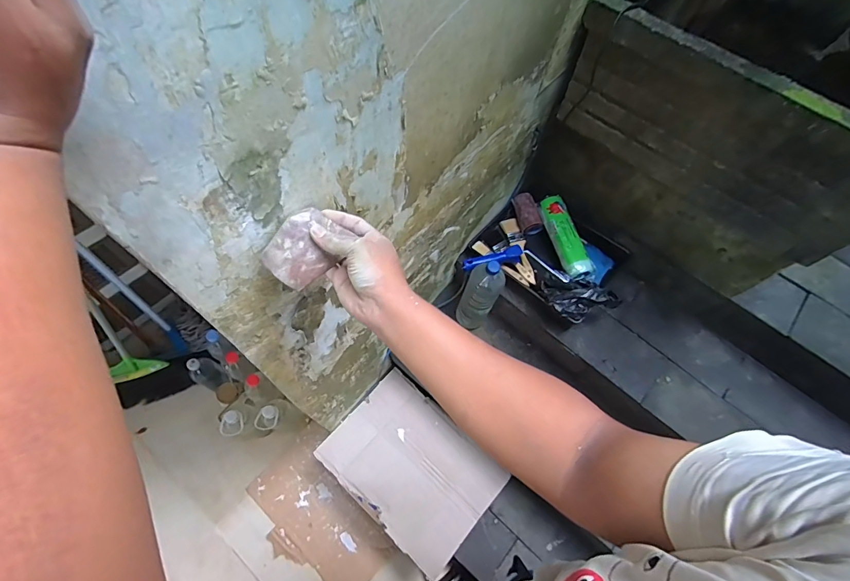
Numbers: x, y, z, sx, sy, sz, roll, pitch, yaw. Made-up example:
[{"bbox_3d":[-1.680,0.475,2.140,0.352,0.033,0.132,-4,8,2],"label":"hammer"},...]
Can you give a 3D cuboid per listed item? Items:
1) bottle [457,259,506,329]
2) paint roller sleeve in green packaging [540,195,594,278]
[{"bbox_3d":[0.144,0.013,1.057,0.091,0.298,0.072,20,65,6],"label":"bottle"},{"bbox_3d":[0.377,-0.148,1.074,0.073,0.049,0.235,-13,66,-9],"label":"paint roller sleeve in green packaging"}]

